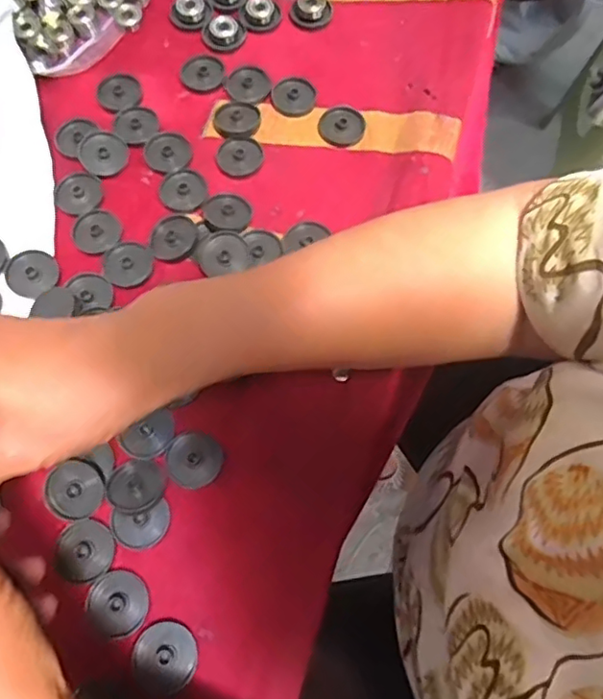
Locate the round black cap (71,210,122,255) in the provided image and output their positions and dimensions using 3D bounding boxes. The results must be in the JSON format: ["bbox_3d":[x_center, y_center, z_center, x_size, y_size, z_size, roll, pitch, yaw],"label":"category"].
[{"bbox_3d":[-0.136,-0.077,0.389,0.032,0.007,0.029,-18,70,-7],"label":"round black cap"}]

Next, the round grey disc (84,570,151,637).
[{"bbox_3d":[-0.098,0.136,0.317,0.033,0.004,0.031,0,69,0],"label":"round grey disc"}]

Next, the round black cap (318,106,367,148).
[{"bbox_3d":[0.029,-0.161,0.422,0.033,0.009,0.030,0,71,0],"label":"round black cap"}]

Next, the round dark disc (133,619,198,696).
[{"bbox_3d":[-0.071,0.160,0.307,0.033,0.008,0.031,0,69,0],"label":"round dark disc"}]

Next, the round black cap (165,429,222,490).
[{"bbox_3d":[-0.063,0.064,0.342,0.031,0.006,0.031,0,69,0],"label":"round black cap"}]

